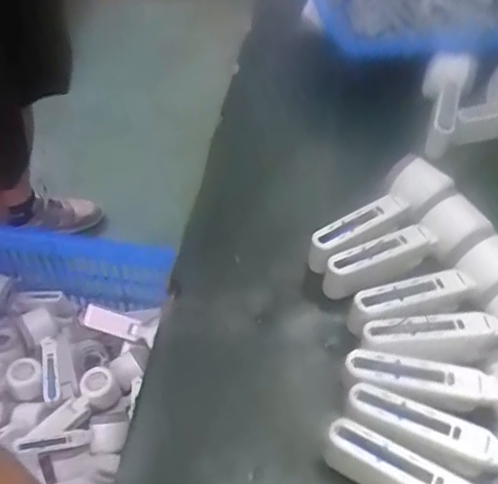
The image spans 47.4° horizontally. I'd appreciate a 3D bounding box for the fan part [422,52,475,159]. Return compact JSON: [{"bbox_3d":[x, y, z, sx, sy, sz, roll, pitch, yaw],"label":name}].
[{"bbox_3d":[0.224,-0.158,0.663,0.057,0.050,0.164,17,49,10],"label":"fan part"}]

